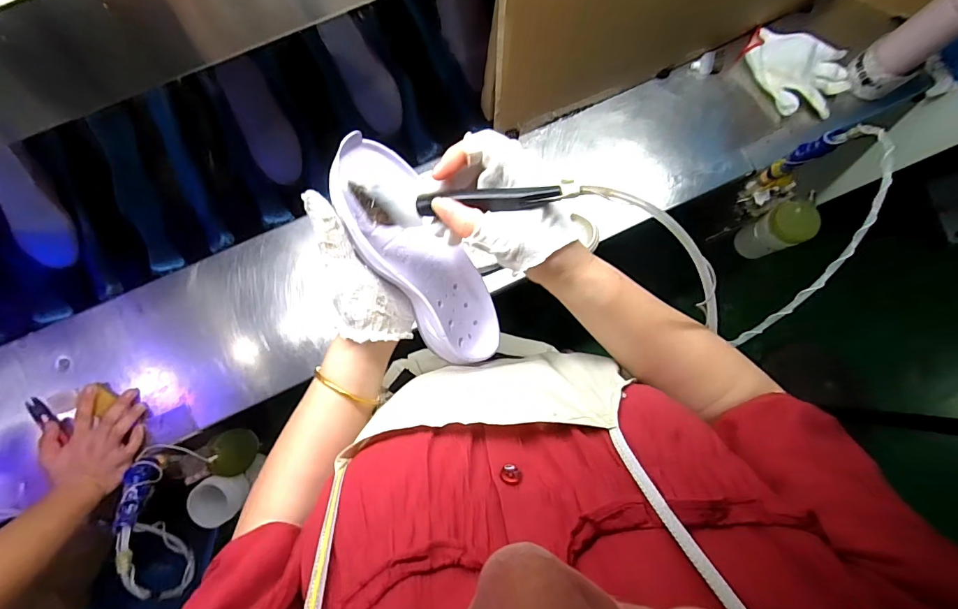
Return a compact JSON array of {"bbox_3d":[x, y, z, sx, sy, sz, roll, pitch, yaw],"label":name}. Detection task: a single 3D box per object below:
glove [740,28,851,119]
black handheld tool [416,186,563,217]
[{"bbox_3d":[0.522,-0.387,0.702,0.170,0.029,0.137,34,84,3],"label":"glove"},{"bbox_3d":[0.005,-0.071,0.287,0.100,0.010,0.013,1,83,17],"label":"black handheld tool"}]

